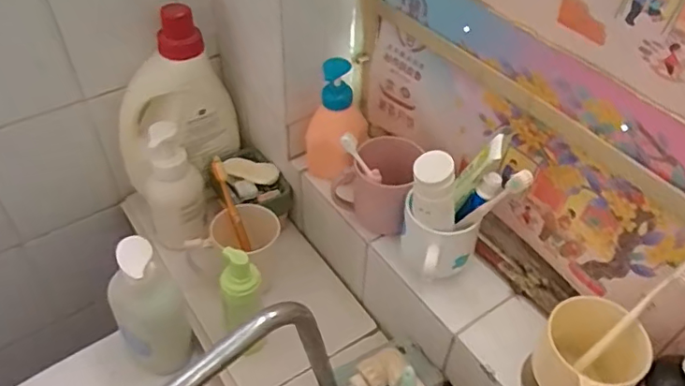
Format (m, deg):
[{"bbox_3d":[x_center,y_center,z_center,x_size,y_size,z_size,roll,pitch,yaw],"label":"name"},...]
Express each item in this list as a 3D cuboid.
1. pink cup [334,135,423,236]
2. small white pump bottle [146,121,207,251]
[{"bbox_3d":[0.038,-0.012,0.663,0.091,0.100,0.080,12,46,9],"label":"pink cup"},{"bbox_3d":[-0.228,-0.004,0.746,0.074,0.180,0.067,-14,47,-15],"label":"small white pump bottle"}]

